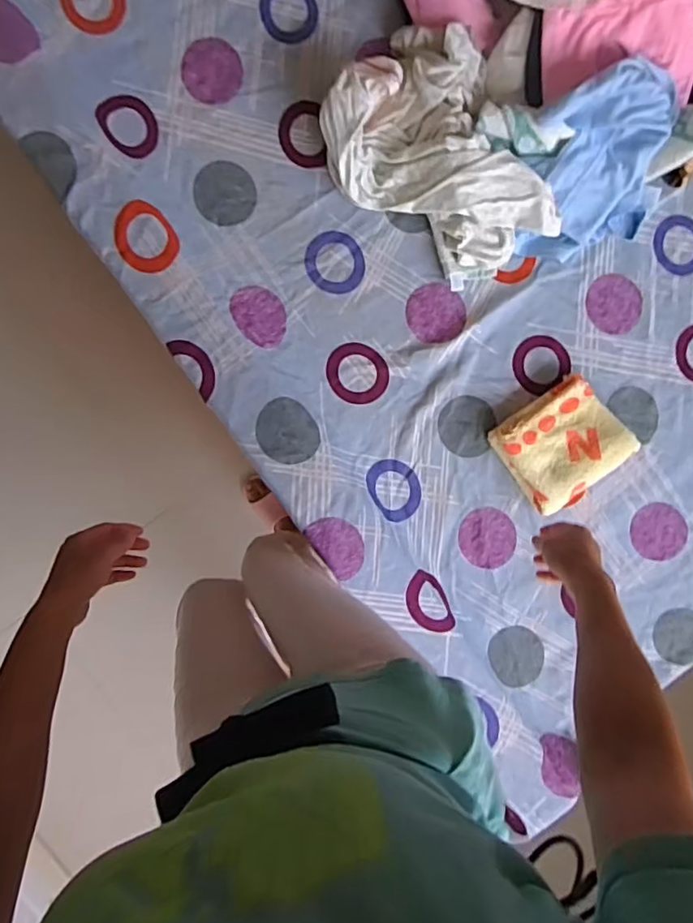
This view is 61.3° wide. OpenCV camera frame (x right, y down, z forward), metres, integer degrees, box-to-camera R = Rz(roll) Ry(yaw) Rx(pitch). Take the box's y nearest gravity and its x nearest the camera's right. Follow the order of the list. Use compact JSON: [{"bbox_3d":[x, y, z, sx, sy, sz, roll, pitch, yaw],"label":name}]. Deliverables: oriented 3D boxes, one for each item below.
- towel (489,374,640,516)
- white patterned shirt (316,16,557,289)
[{"bbox_3d":[0.334,-0.024,0.899,0.179,0.050,0.166,-36,94,-2],"label":"towel"},{"bbox_3d":[0.158,-0.443,0.848,0.361,0.093,0.269,39,89,-5],"label":"white patterned shirt"}]

